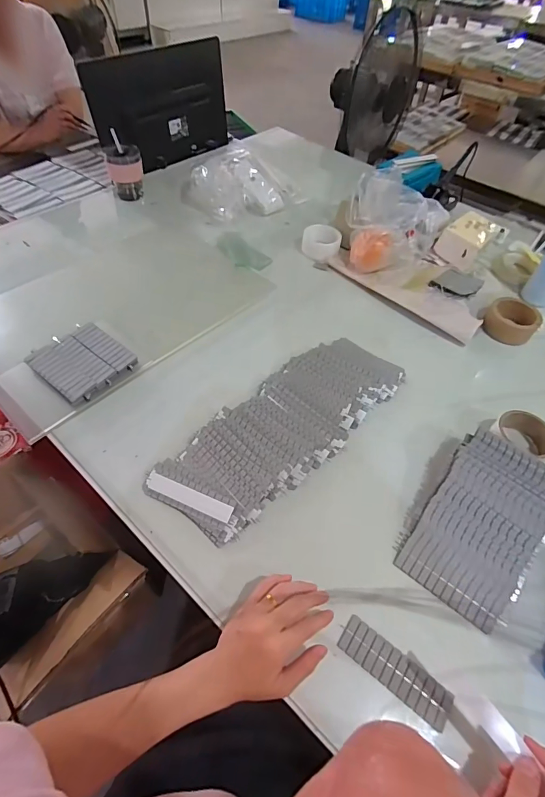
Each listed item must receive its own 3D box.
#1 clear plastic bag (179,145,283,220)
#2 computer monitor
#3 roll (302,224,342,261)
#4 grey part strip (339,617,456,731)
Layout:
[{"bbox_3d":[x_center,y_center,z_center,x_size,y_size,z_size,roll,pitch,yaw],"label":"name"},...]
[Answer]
[{"bbox_3d":[-0.098,-0.546,0.988,0.214,0.099,0.192,-27,59,-22],"label":"clear plastic bag"},{"bbox_3d":[-0.307,-0.854,1.131,0.042,0.262,0.477,27,54,36],"label":"computer monitor"},{"bbox_3d":[0.113,-0.360,0.887,0.085,0.040,0.085,2,53,-2],"label":"roll"},{"bbox_3d":[0.134,0.299,0.425,0.124,0.004,0.038,33,58,20],"label":"grey part strip"}]

